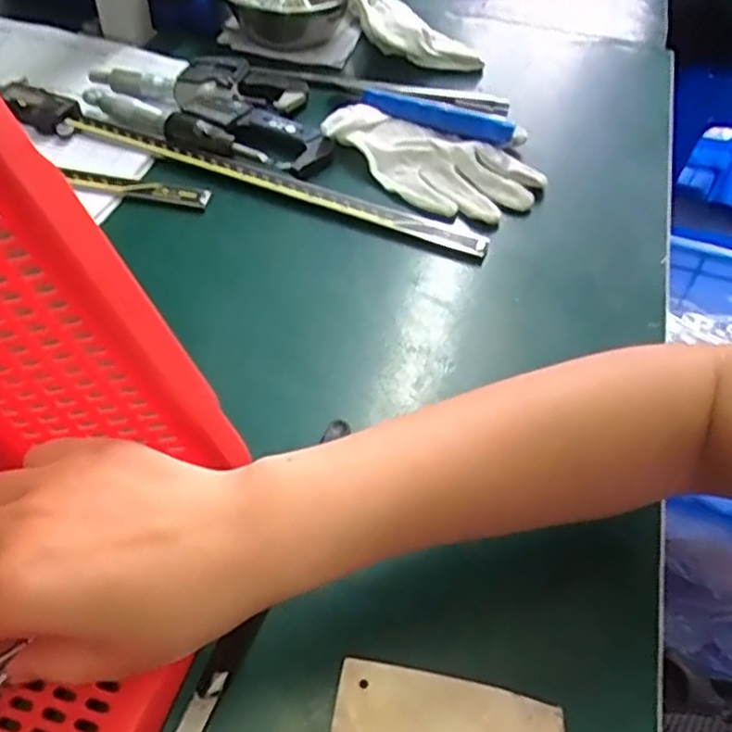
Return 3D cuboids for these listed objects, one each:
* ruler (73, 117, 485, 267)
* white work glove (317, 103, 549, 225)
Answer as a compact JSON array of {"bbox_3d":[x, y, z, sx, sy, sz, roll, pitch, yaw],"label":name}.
[{"bbox_3d":[-0.065,-0.125,0.486,0.305,0.011,0.023,19,51,11],"label":"ruler"},{"bbox_3d":[0.045,-0.146,0.500,0.152,0.021,0.074,24,52,15],"label":"white work glove"}]

